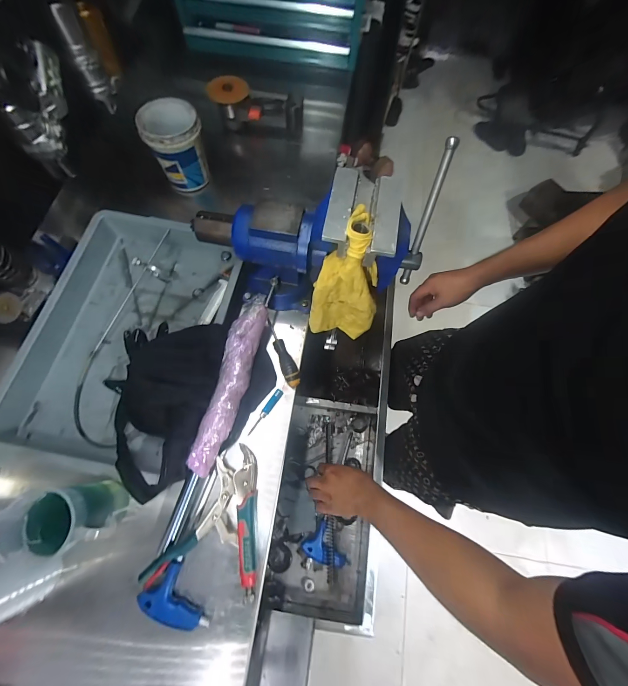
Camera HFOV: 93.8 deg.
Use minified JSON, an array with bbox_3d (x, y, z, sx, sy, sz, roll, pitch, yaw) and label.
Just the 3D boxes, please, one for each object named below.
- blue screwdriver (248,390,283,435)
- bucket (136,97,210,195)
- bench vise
[{"bbox_3d":[-0.091,0.128,0.550,0.015,0.008,0.097,34,73,9],"label":"blue screwdriver"},{"bbox_3d":[-0.305,-0.439,0.676,0.116,0.159,0.114,1,71,-2],"label":"bucket"},{"bbox_3d":[-0.010,-0.164,0.524,0.394,0.235,0.156,2,71,-2],"label":"bench vise"}]

